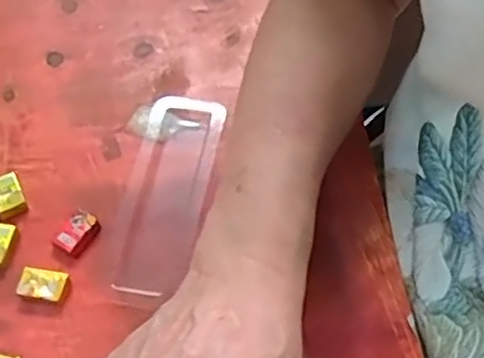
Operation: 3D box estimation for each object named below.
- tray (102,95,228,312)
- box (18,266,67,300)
[{"bbox_3d":[-0.046,0.009,0.393,0.051,0.010,0.137,7,59,8],"label":"tray"},{"bbox_3d":[-0.110,0.058,0.367,0.027,0.010,0.016,6,59,8],"label":"box"}]

